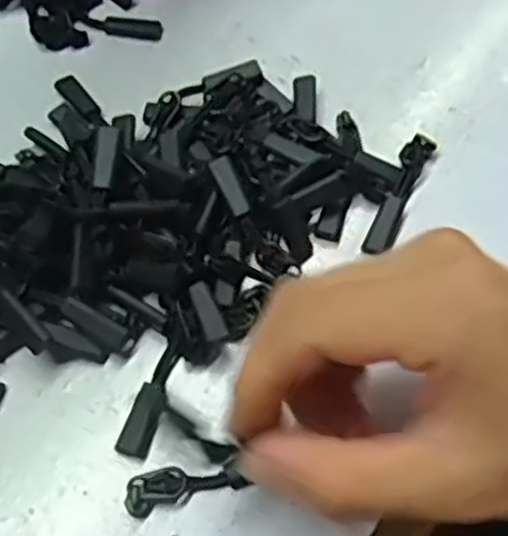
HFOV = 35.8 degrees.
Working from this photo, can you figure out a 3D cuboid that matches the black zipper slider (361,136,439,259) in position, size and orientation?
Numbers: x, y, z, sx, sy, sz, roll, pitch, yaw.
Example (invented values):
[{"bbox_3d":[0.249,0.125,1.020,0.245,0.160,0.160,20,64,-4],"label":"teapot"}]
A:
[{"bbox_3d":[0.055,-0.029,0.292,0.010,0.007,0.052,23,64,11],"label":"black zipper slider"}]

